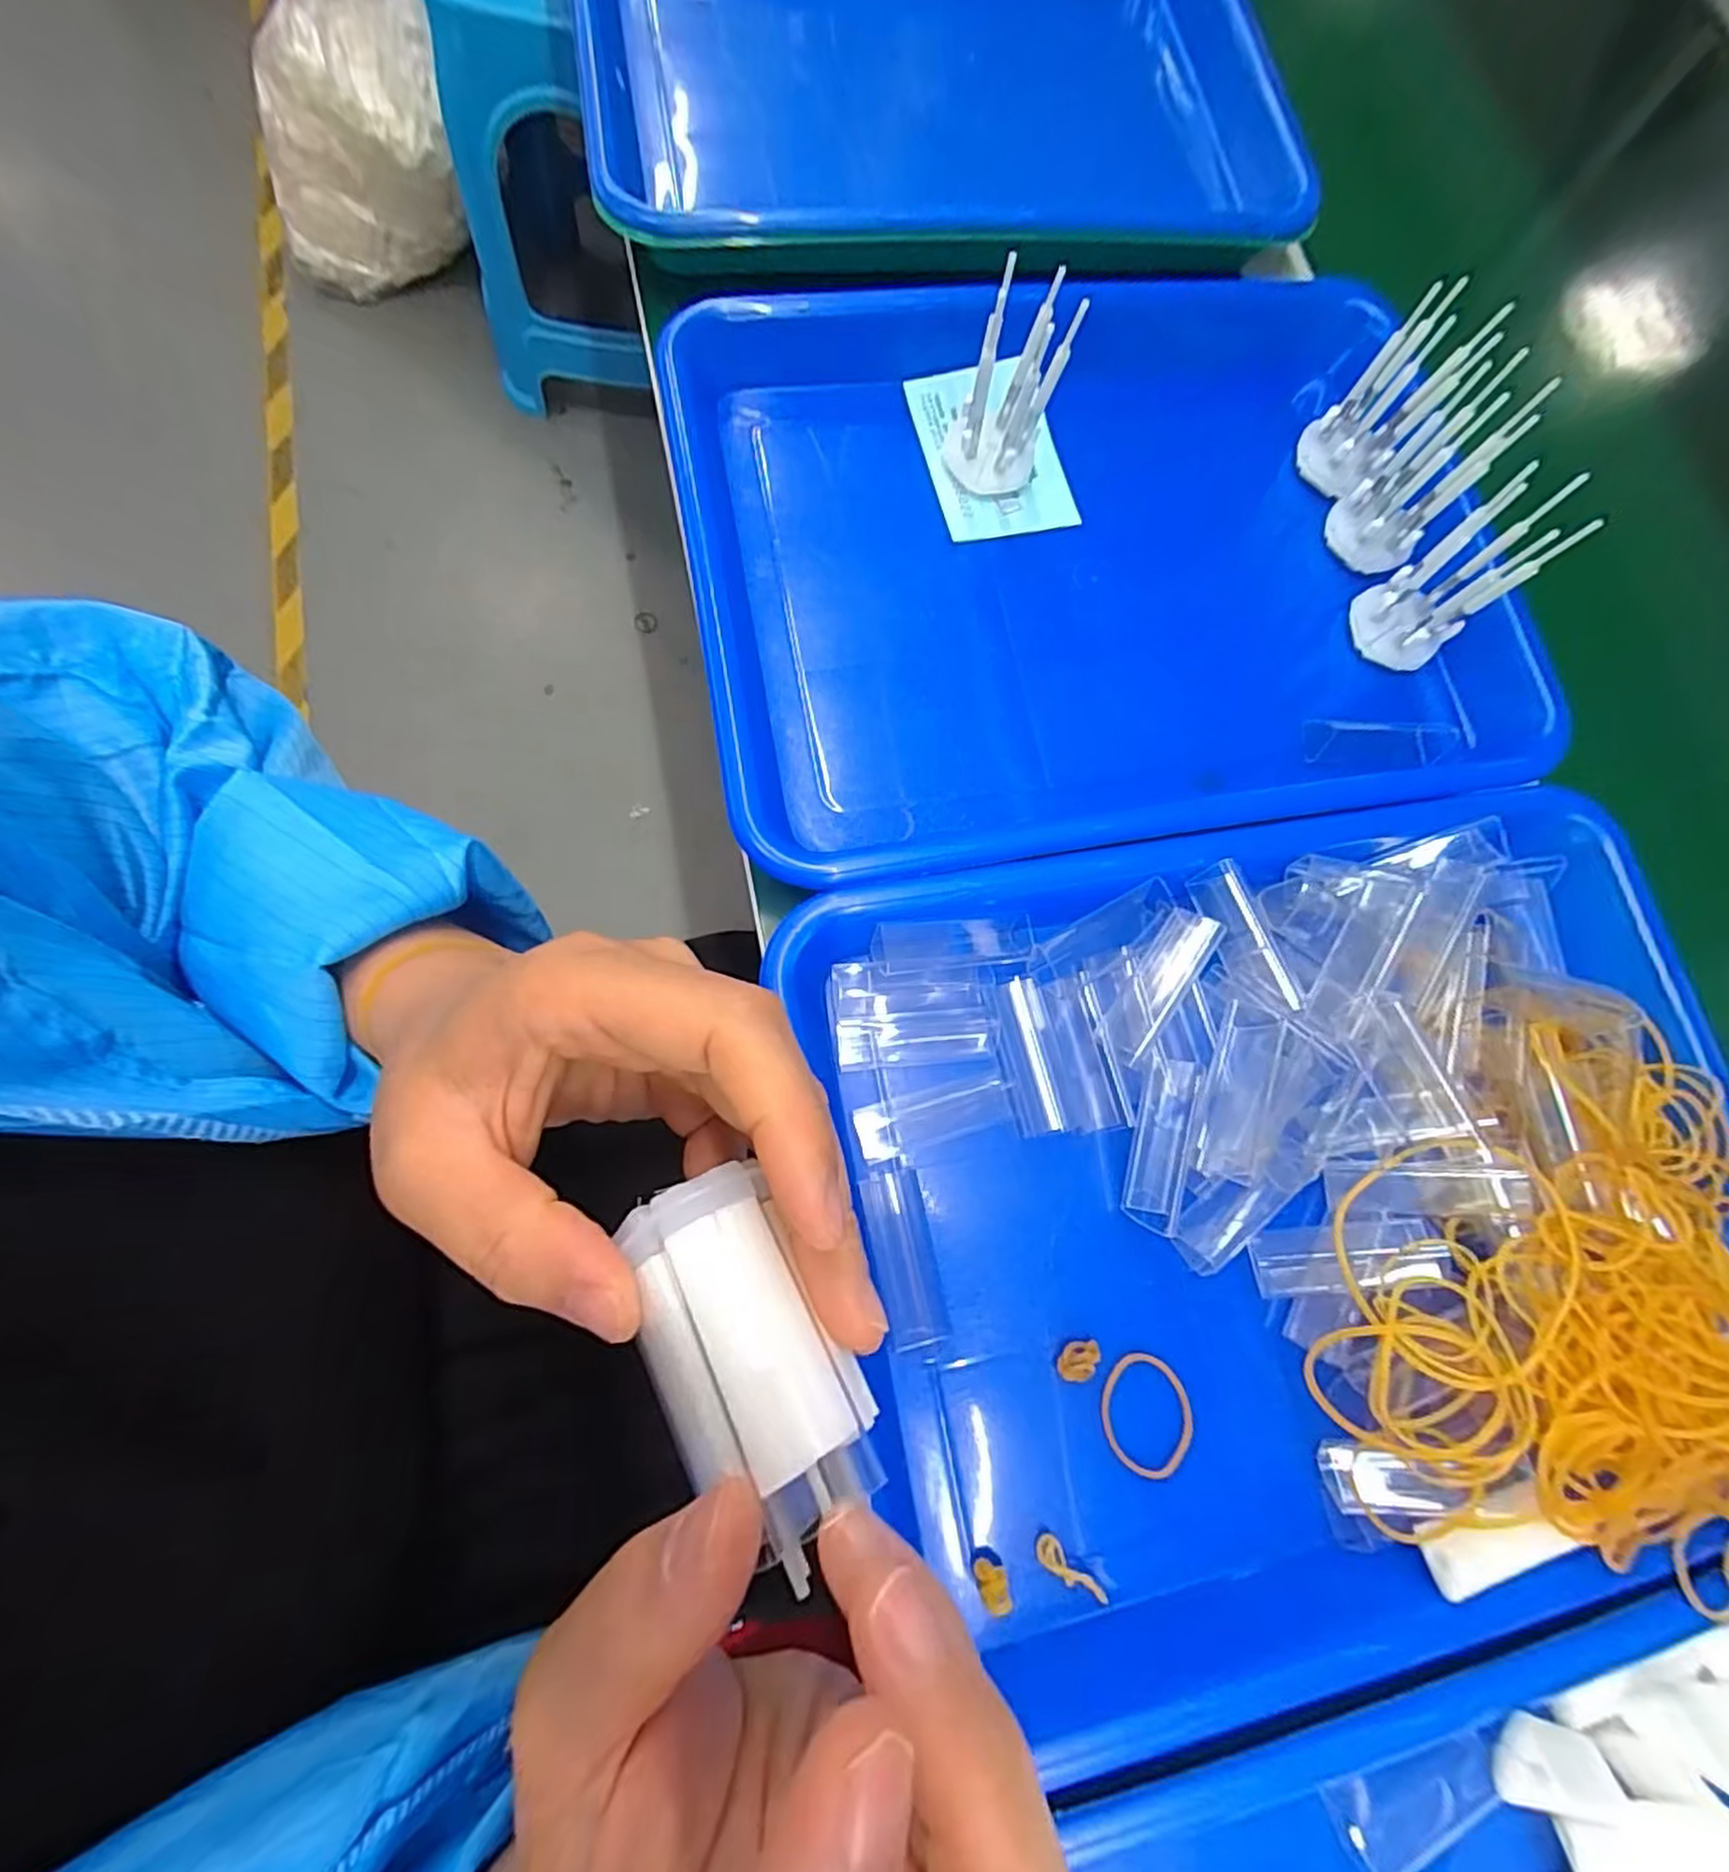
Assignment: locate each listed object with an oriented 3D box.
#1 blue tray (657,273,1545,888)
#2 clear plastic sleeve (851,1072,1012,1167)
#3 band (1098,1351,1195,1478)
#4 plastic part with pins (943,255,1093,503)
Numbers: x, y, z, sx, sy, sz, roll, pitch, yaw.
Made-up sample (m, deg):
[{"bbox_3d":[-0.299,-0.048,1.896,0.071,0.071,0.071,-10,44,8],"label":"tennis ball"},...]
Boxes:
[{"bbox_3d":[0.091,-0.151,0.302,0.313,0.045,0.243,-10,77,-8],"label":"blue tray"},{"bbox_3d":[0.023,0.061,0.249,0.052,0.004,0.018,-16,78,-10],"label":"clear plastic sleeve"},{"bbox_3d":[0.090,0.153,0.236,0.032,0.004,0.032,2,76,-6],"label":"band"},{"bbox_3d":[0.055,-0.211,0.283,0.037,0.081,0.031,13,75,-3],"label":"plastic part with pins"}]

